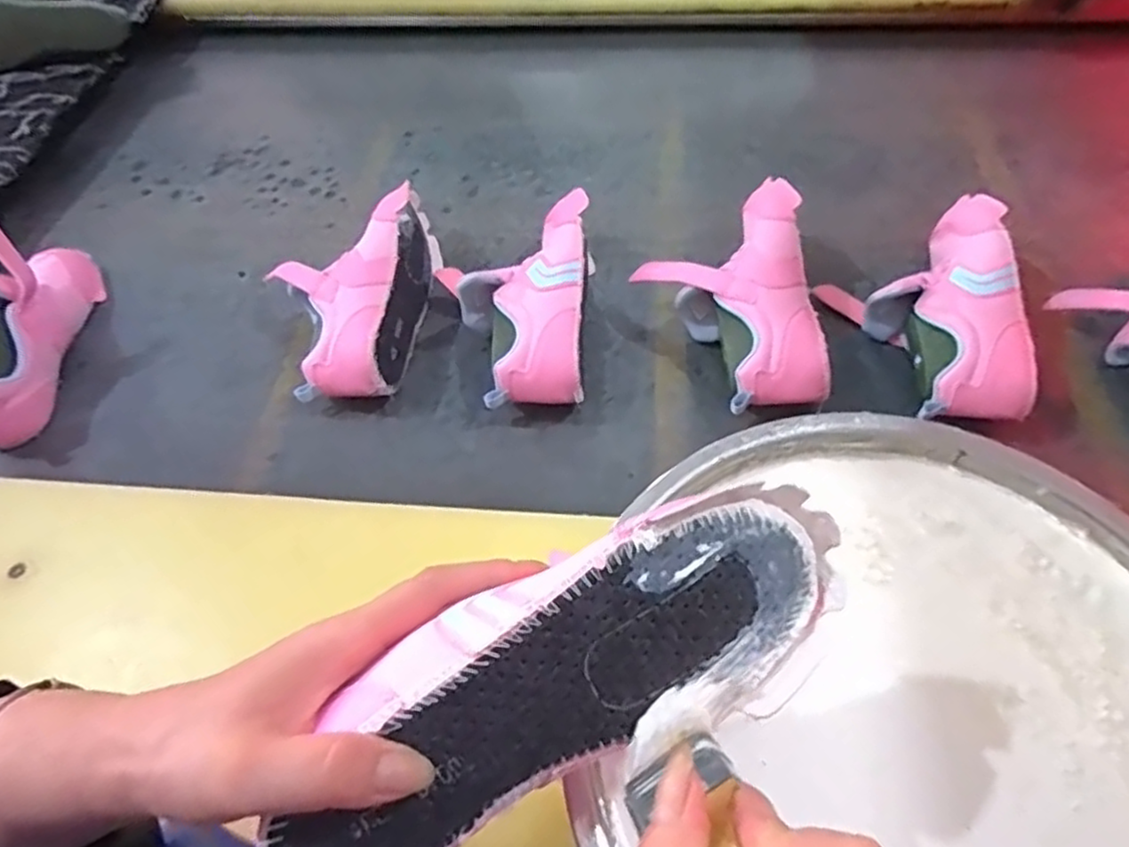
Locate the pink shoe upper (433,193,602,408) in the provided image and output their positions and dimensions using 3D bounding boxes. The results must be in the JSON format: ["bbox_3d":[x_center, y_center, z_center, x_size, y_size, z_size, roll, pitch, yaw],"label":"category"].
[{"bbox_3d":[-0.038,-0.112,0.648,0.128,0.086,0.218,-3,56,-3],"label":"pink shoe upper"}]

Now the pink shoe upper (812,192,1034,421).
[{"bbox_3d":[0.320,-0.109,0.629,0.138,0.086,0.237,7,56,4],"label":"pink shoe upper"}]

